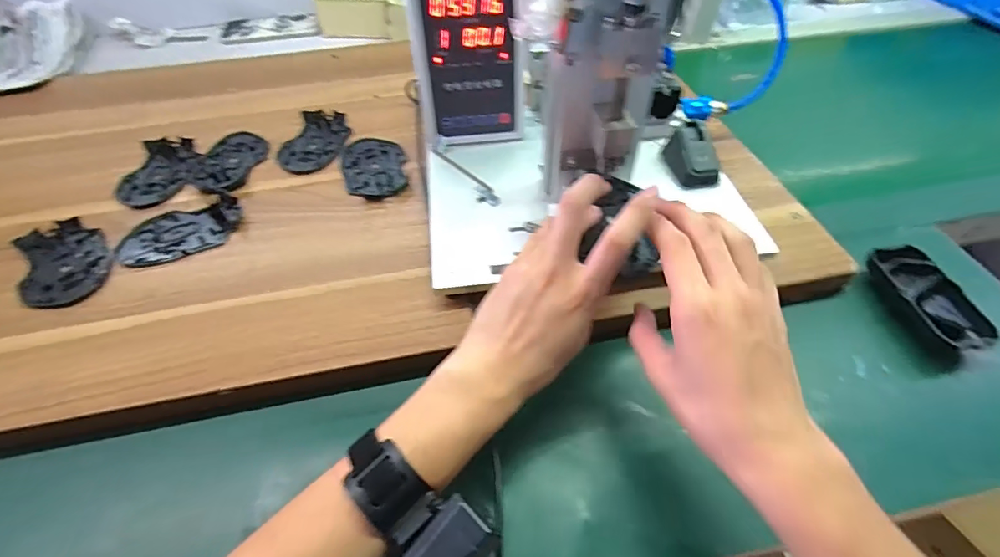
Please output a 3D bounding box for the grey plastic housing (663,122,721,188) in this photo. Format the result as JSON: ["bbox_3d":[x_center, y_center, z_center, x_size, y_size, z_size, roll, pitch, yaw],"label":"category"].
[{"bbox_3d":[0.194,-0.124,0.480,0.040,0.036,0.062,-13,51,-9],"label":"grey plastic housing"}]

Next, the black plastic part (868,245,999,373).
[{"bbox_3d":[0.377,0.022,0.423,0.056,0.028,0.111,-6,50,-3],"label":"black plastic part"}]

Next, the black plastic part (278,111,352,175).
[{"bbox_3d":[-0.225,-0.167,0.580,0.069,0.010,0.115,9,52,7],"label":"black plastic part"}]

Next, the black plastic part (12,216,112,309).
[{"bbox_3d":[-0.420,-0.017,0.458,0.069,0.014,0.113,-29,55,-21],"label":"black plastic part"}]

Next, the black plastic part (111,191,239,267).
[{"bbox_3d":[-0.323,-0.049,0.484,0.113,0.004,0.077,-17,52,-13],"label":"black plastic part"}]

